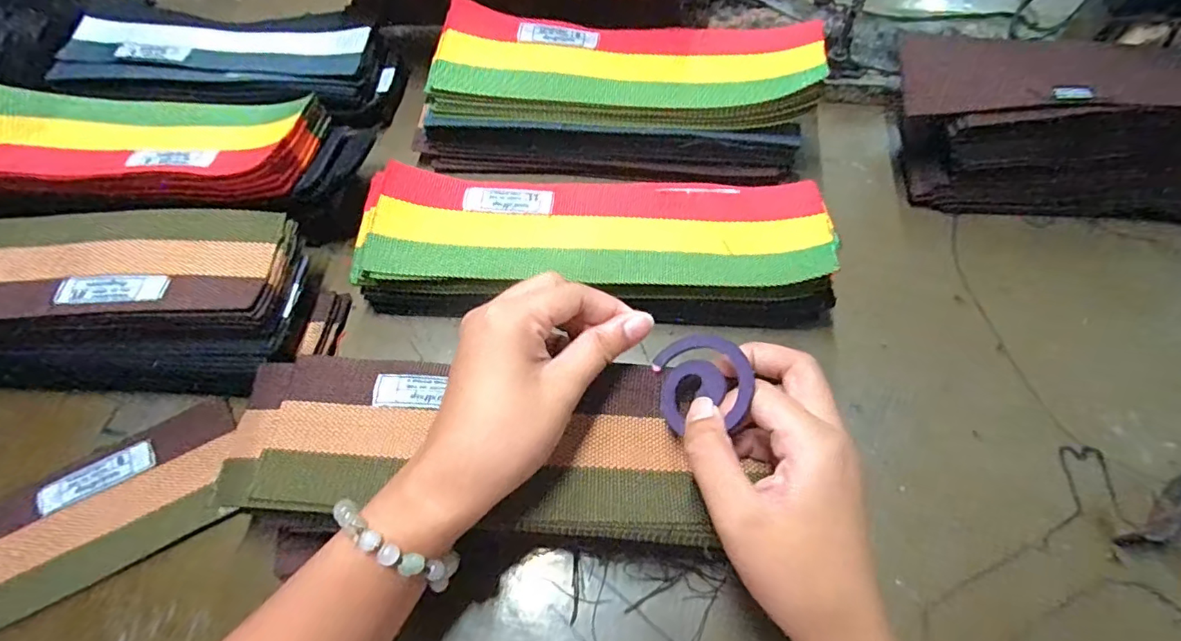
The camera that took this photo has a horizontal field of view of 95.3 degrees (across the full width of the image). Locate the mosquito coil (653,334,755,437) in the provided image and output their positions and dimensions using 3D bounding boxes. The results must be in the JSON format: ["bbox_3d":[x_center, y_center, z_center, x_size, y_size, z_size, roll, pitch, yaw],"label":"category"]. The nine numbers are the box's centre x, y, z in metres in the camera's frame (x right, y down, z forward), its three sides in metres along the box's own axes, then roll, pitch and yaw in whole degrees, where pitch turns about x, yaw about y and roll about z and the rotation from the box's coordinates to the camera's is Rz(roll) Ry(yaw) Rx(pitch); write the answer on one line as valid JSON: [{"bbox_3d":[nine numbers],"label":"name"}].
[{"bbox_3d":[0.054,0.029,0.259,0.045,0.005,0.053,-23,53,23],"label":"mosquito coil"}]

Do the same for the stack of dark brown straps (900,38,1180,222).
[{"bbox_3d":[0.369,-0.120,0.361,0.337,0.107,0.059,4,63,4],"label":"stack of dark brown straps"}]

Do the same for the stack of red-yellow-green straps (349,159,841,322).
[{"bbox_3d":[-0.001,-0.049,0.367,0.307,0.056,0.101,3,63,3],"label":"stack of red-yellow-green straps"}]

